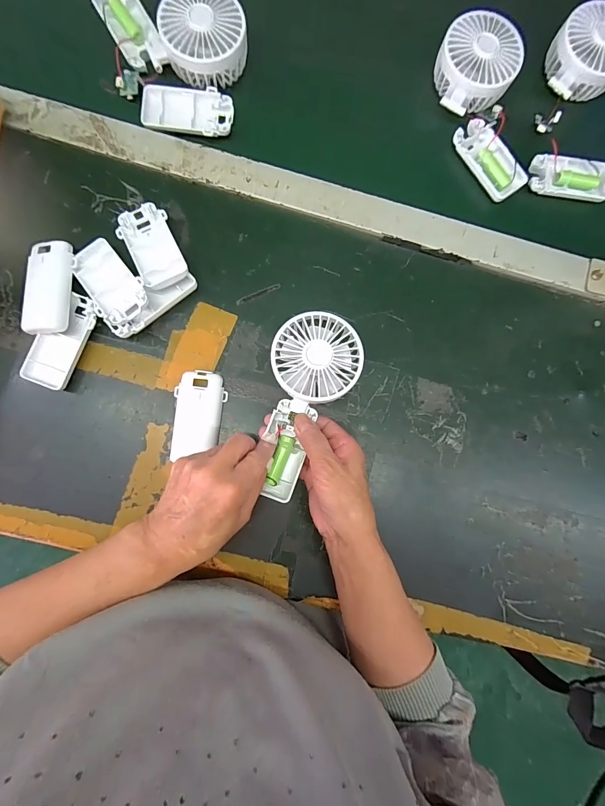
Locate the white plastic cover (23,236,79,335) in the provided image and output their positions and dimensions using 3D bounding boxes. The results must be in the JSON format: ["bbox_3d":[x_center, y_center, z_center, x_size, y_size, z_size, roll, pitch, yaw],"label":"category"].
[{"bbox_3d":[-0.251,-0.115,0.349,0.043,0.019,0.092,2,86,-4],"label":"white plastic cover"}]

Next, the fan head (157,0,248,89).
[{"bbox_3d":[-0.103,-0.387,0.370,0.086,0.036,0.082,2,86,-4],"label":"fan head"}]

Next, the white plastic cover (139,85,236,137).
[{"bbox_3d":[-0.125,-0.319,0.381,0.095,0.012,0.051,3,86,-4],"label":"white plastic cover"}]

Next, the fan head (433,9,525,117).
[{"bbox_3d":[0.196,-0.379,0.390,0.086,0.033,0.092,0,86,-5],"label":"fan head"}]

